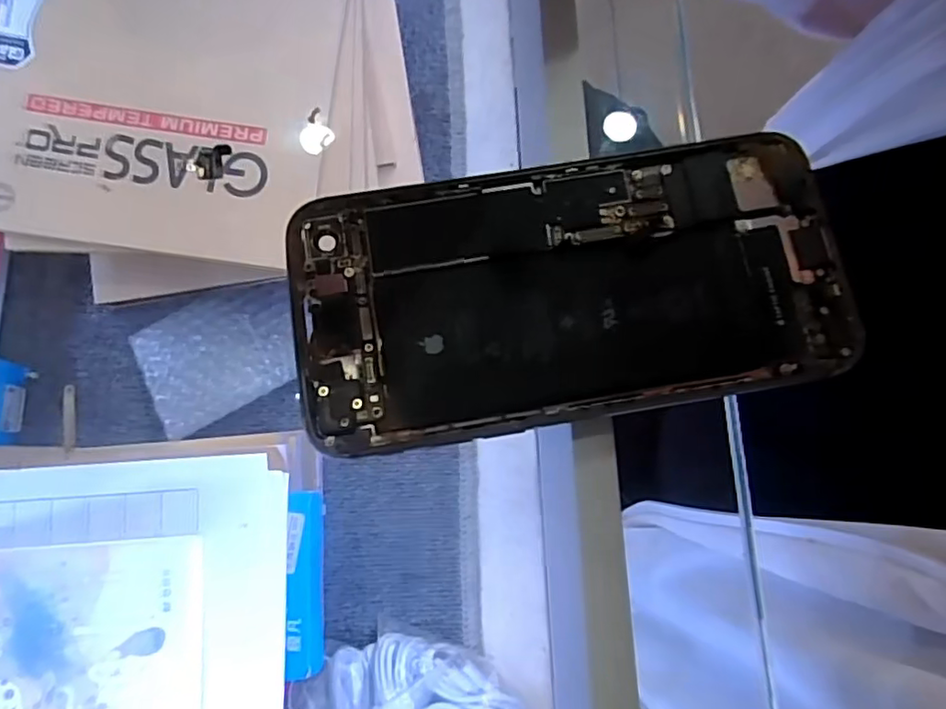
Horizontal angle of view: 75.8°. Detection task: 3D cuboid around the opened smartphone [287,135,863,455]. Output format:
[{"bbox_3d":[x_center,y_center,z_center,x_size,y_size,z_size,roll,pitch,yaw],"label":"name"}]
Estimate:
[{"bbox_3d":[0.023,-0.017,0.155,0.135,0.006,0.066,-9,76,-3],"label":"opened smartphone"}]

